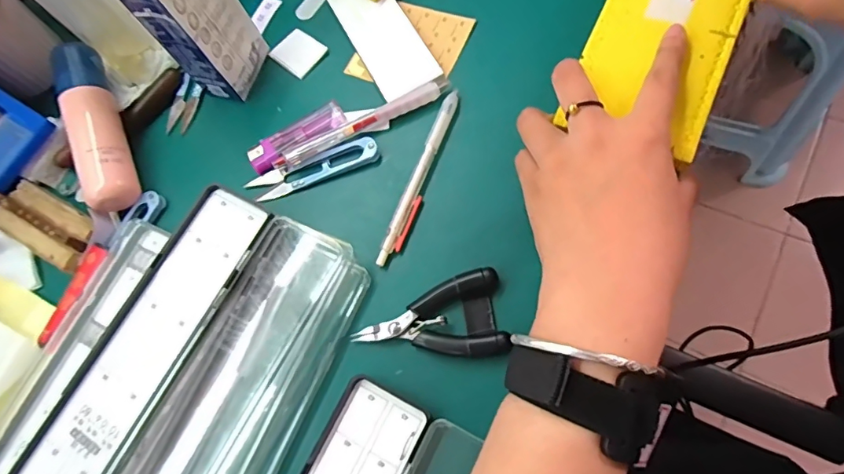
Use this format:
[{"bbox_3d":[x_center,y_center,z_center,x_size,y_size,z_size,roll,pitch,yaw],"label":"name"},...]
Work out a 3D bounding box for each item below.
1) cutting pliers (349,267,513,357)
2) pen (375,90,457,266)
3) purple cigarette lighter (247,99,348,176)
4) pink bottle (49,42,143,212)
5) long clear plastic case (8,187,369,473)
[{"bbox_3d":[0.004,0.052,0.318,0.093,0.024,0.052,-9,69,6],"label":"cutting pliers"},{"bbox_3d":[-0.001,-0.043,0.355,0.014,0.011,0.136,17,74,14],"label":"pen"},{"bbox_3d":[-0.094,-0.076,0.377,0.077,0.008,0.024,-34,69,-4],"label":"purple cigarette lighter"},{"bbox_3d":[-0.250,-0.084,0.388,0.033,0.044,0.134,-25,68,0],"label":"pink bottle"},{"bbox_3d":[-0.186,0.174,0.285,0.135,0.024,0.430,22,75,16],"label":"long clear plastic case"}]

